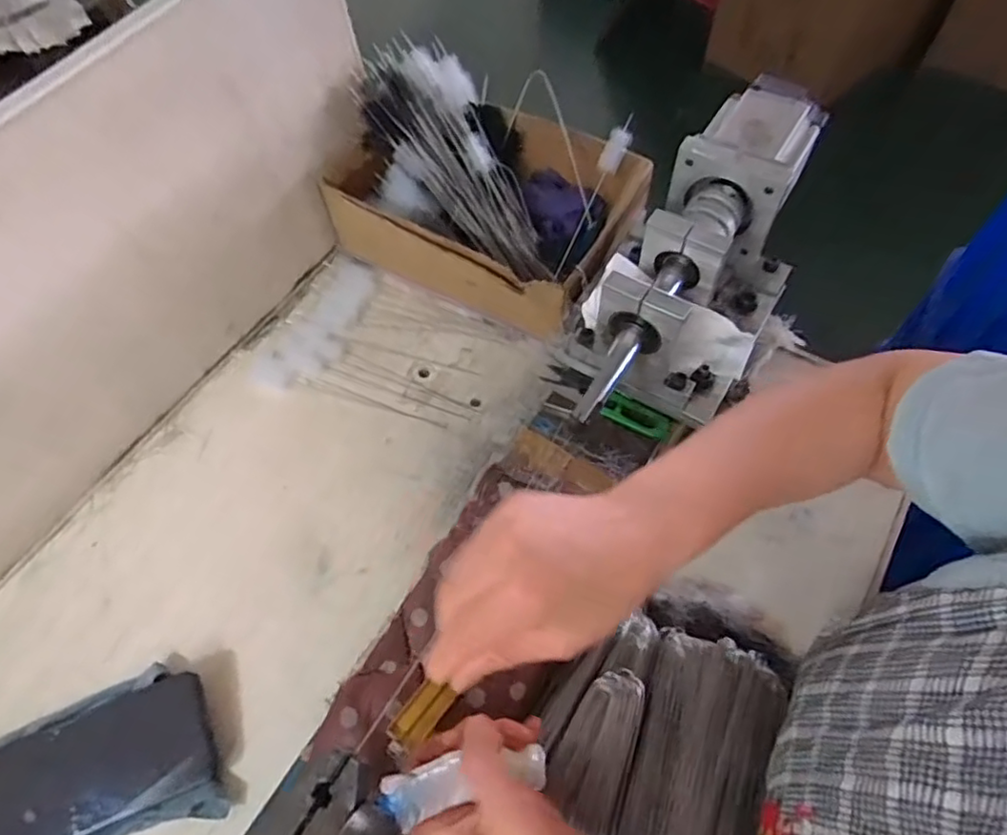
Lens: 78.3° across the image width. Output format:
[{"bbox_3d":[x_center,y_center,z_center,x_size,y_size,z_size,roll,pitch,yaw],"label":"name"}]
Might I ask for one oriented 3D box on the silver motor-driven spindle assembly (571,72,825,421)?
[{"bbox_3d":[0.160,-0.123,0.487,0.127,0.116,0.284,30,66,18],"label":"silver motor-driven spindle assembly"}]

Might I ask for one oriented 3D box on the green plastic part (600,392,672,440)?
[{"bbox_3d":[0.111,-0.001,0.511,0.057,0.015,0.021,28,65,17],"label":"green plastic part"}]

